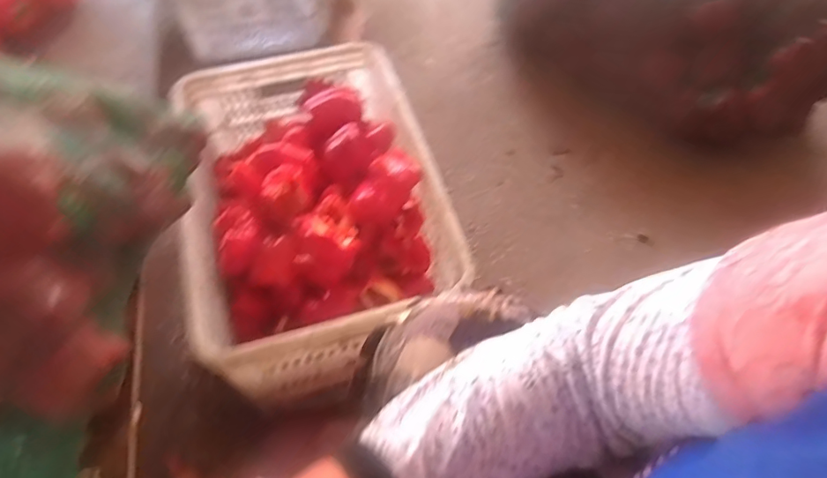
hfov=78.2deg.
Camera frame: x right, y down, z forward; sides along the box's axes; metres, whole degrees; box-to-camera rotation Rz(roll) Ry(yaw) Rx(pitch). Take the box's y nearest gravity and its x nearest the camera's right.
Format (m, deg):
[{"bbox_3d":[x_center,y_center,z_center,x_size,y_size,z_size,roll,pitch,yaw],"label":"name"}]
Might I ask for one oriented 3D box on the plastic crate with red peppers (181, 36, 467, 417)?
[{"bbox_3d":[-0.163,-0.059,0.823,0.357,0.182,0.530,-14,58,-10],"label":"plastic crate with red peppers"}]

